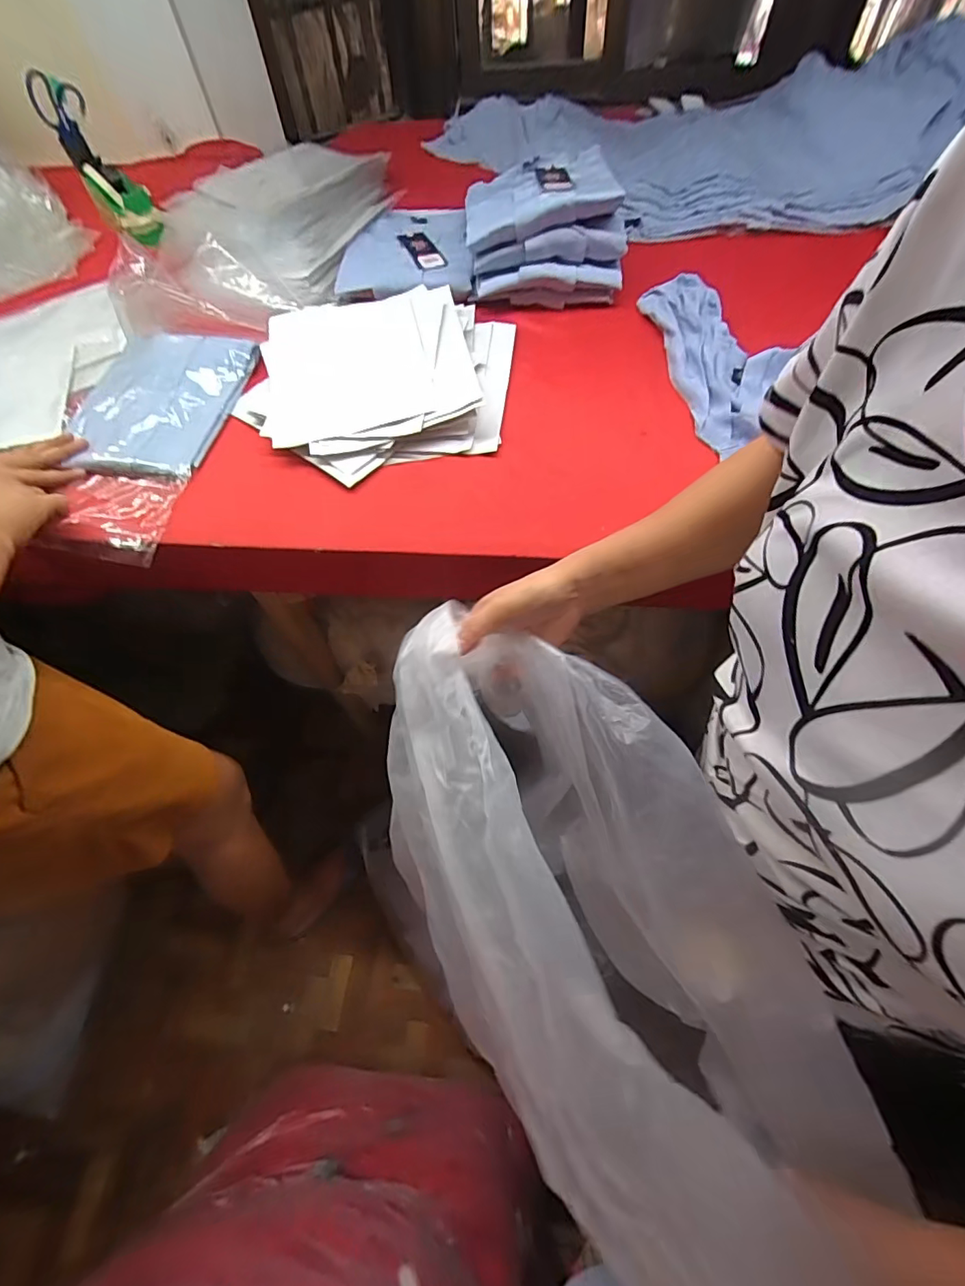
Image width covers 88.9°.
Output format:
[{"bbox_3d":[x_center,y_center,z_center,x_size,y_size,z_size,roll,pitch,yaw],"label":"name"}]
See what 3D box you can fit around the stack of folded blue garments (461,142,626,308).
[{"bbox_3d":[0.085,-0.625,0.726,0.210,0.123,0.232,-2,59,2],"label":"stack of folded blue garments"}]

